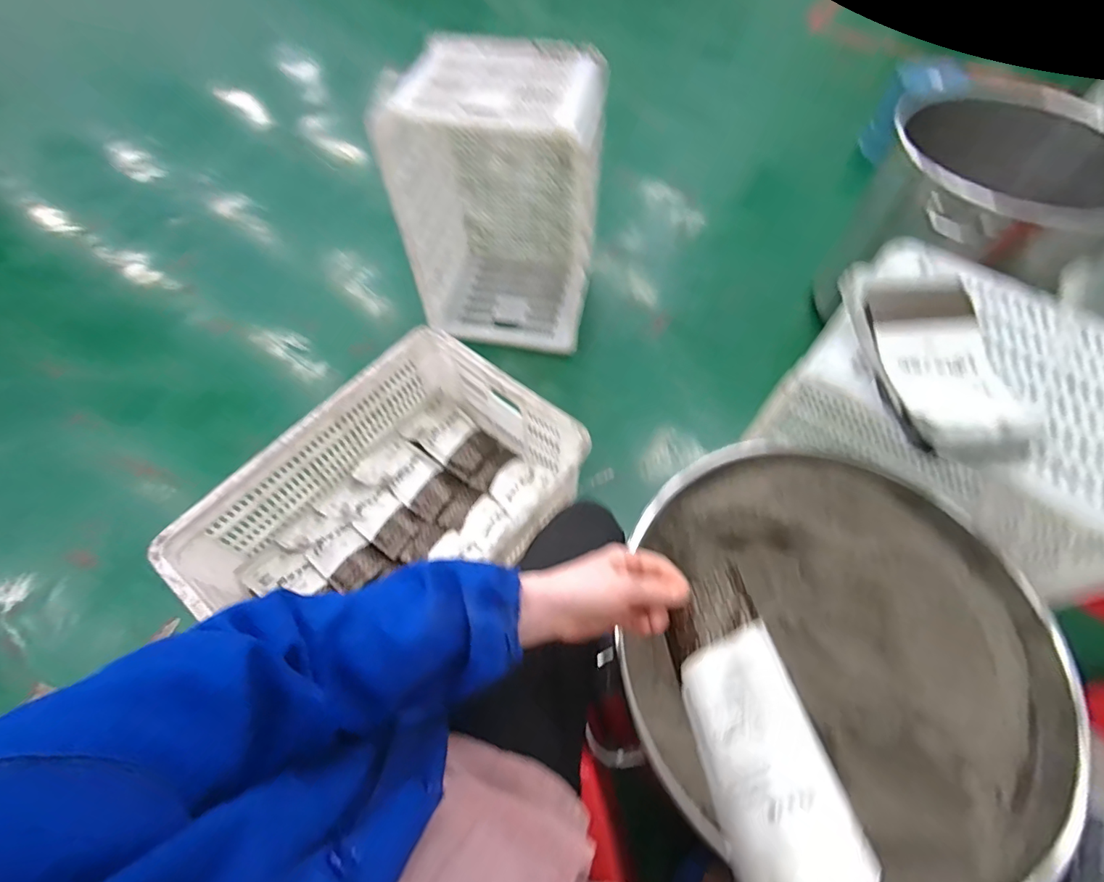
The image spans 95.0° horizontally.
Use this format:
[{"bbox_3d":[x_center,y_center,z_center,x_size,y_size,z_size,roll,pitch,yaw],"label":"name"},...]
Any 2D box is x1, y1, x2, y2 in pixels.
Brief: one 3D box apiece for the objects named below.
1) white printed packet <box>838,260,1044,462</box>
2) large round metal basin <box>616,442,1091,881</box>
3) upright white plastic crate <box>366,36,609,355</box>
[{"bbox_3d":[0.492,-0.109,0.645,0.160,0.060,0.289,-6,60,-3],"label":"white printed packet"},{"bbox_3d":[0.335,0.258,0.649,0.492,0.166,0.464,0,59,0],"label":"large round metal basin"},{"bbox_3d":[-0.119,-0.596,1.335,0.445,0.623,0.434,6,60,4],"label":"upright white plastic crate"}]

